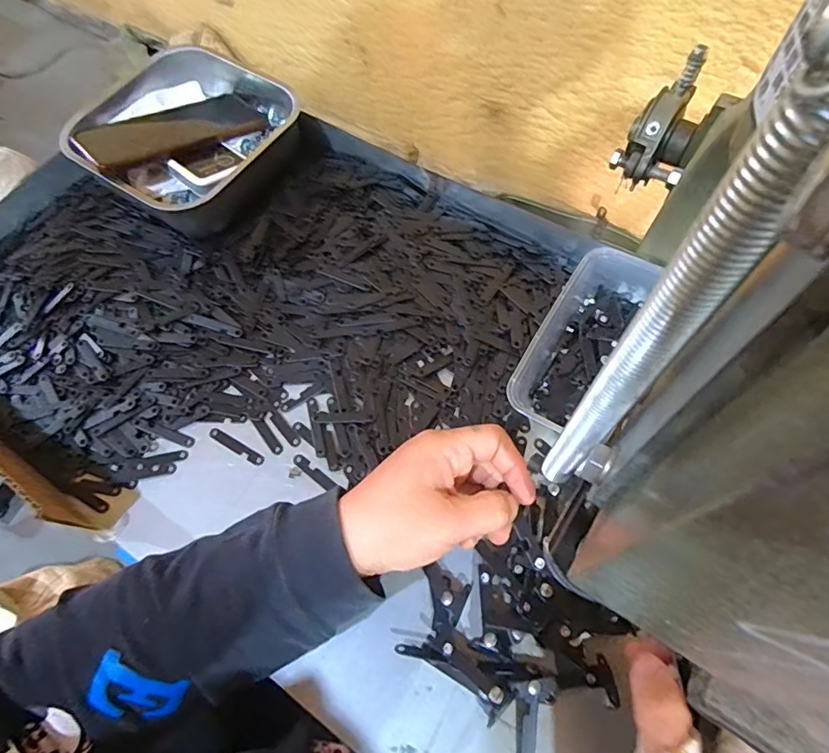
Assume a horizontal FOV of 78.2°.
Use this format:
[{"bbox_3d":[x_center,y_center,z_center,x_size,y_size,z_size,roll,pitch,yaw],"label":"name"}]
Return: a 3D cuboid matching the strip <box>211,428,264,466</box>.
[{"bbox_3d":[-0.140,0.055,0.402,0.051,0.004,0.008,26,68,16],"label":"strip"}]

